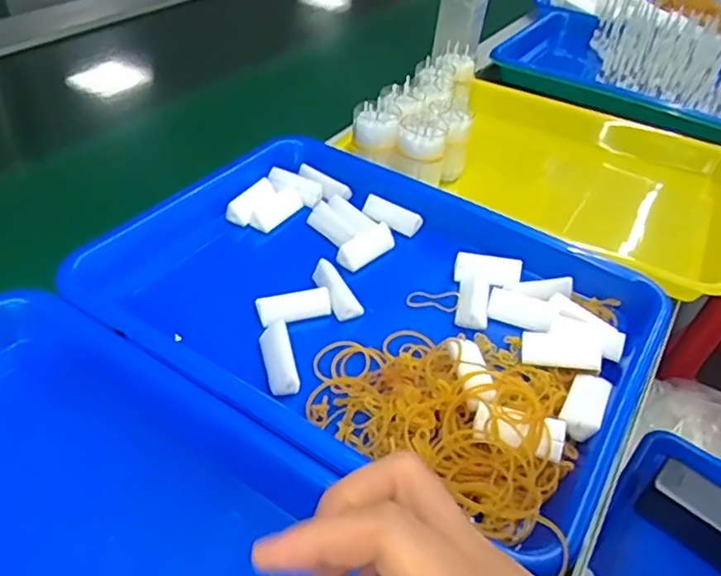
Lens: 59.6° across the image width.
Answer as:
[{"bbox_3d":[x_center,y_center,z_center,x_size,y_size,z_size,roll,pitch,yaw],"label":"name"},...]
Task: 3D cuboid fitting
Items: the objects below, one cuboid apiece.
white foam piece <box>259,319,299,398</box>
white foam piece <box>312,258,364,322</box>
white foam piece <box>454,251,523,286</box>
[{"bbox_3d":[-0.047,0.040,0.366,0.017,0.012,0.048,-6,42,-15],"label":"white foam piece"},{"bbox_3d":[-0.017,0.002,0.427,0.018,0.011,0.047,-20,63,-27],"label":"white foam piece"},{"bbox_3d":[0.091,-0.011,0.452,0.046,0.020,0.017,10,41,4],"label":"white foam piece"}]

